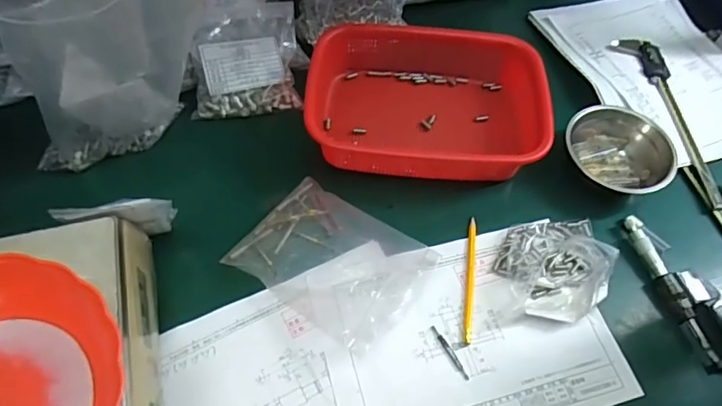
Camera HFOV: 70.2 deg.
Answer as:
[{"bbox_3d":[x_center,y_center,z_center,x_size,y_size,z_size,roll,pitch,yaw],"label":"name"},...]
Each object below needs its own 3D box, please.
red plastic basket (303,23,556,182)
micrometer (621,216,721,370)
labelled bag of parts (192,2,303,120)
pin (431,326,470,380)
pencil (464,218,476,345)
[{"bbox_3d":[0.079,-0.138,0.653,0.281,0.063,0.207,1,59,-4],"label":"red plastic basket"},{"bbox_3d":[0.361,0.093,0.571,0.059,0.027,0.181,-10,61,-10],"label":"micrometer"},{"bbox_3d":[-0.154,-0.193,0.692,0.136,0.057,0.147,-5,60,-6],"label":"labelled bag of parts"},{"bbox_3d":[0.093,0.155,0.532,0.007,0.004,0.063,-24,64,-17],"label":"pin"},{"bbox_3d":[0.123,0.083,0.573,0.009,0.004,0.145,9,59,1],"label":"pencil"}]

